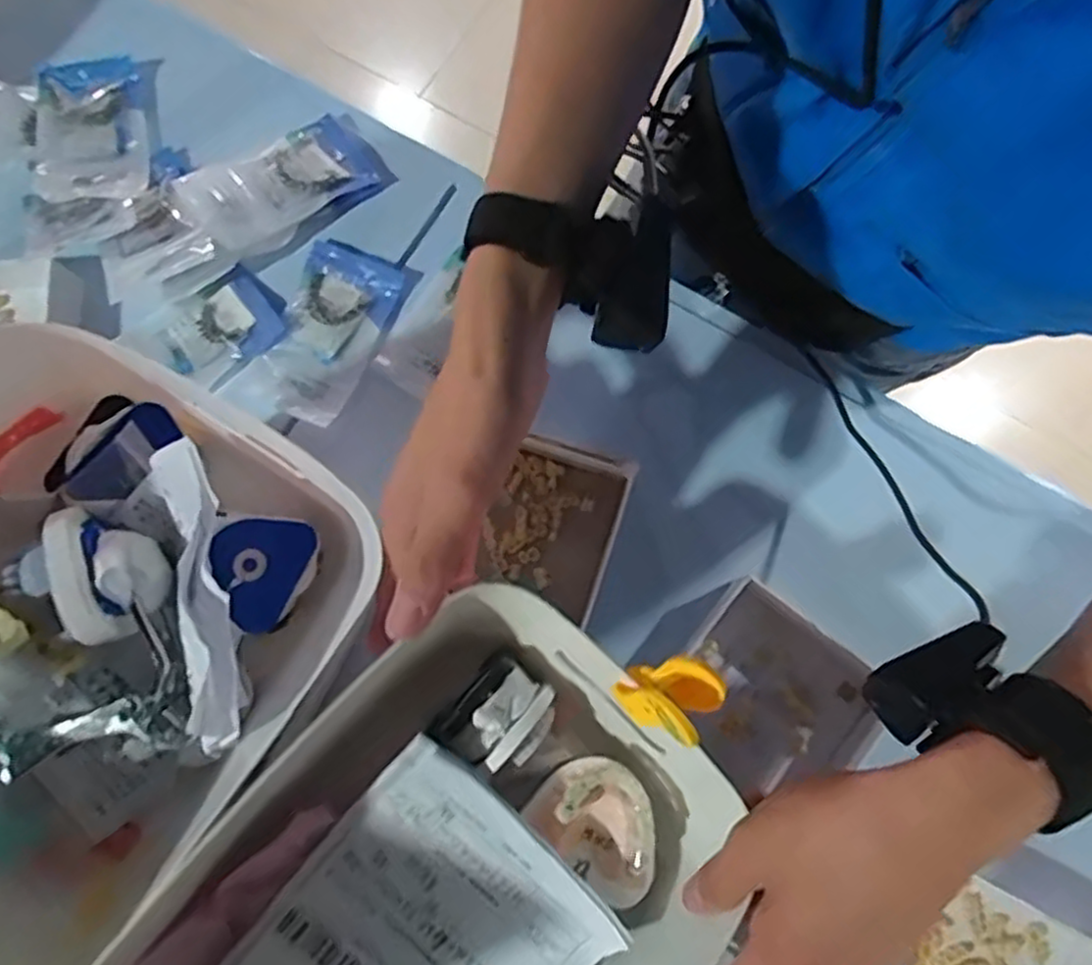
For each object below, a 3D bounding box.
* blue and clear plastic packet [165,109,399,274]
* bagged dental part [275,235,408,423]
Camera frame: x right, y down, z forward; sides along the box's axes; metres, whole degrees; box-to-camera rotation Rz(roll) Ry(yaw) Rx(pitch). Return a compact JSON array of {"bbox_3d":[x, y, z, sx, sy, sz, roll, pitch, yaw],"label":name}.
[{"bbox_3d":[-0.206,-0.241,0.566,0.145,0.033,0.087,-35,81,-7],"label":"blue and clear plastic packet"},{"bbox_3d":[-0.170,-0.119,0.555,0.078,0.008,0.140,21,80,4],"label":"bagged dental part"}]

